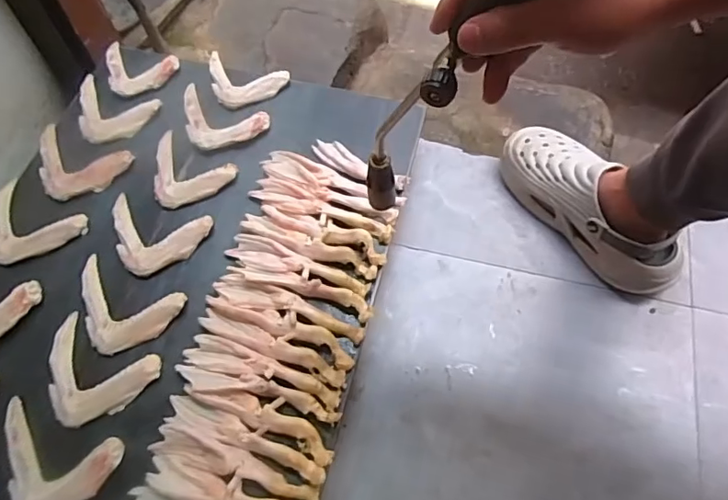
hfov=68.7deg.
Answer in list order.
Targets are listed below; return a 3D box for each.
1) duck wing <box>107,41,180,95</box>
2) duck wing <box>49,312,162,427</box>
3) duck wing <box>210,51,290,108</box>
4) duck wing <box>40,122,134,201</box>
[{"bbox_3d":[-0.335,-0.261,0.776,0.109,0.016,0.082,14,62,8],"label":"duck wing"},{"bbox_3d":[-0.291,0.134,0.566,0.124,0.014,0.096,21,63,11],"label":"duck wing"},{"bbox_3d":[-0.179,-0.240,0.765,0.121,0.012,0.087,16,62,9],"label":"duck wing"},{"bbox_3d":[-0.383,-0.111,0.695,0.135,0.013,0.095,18,62,9],"label":"duck wing"}]

